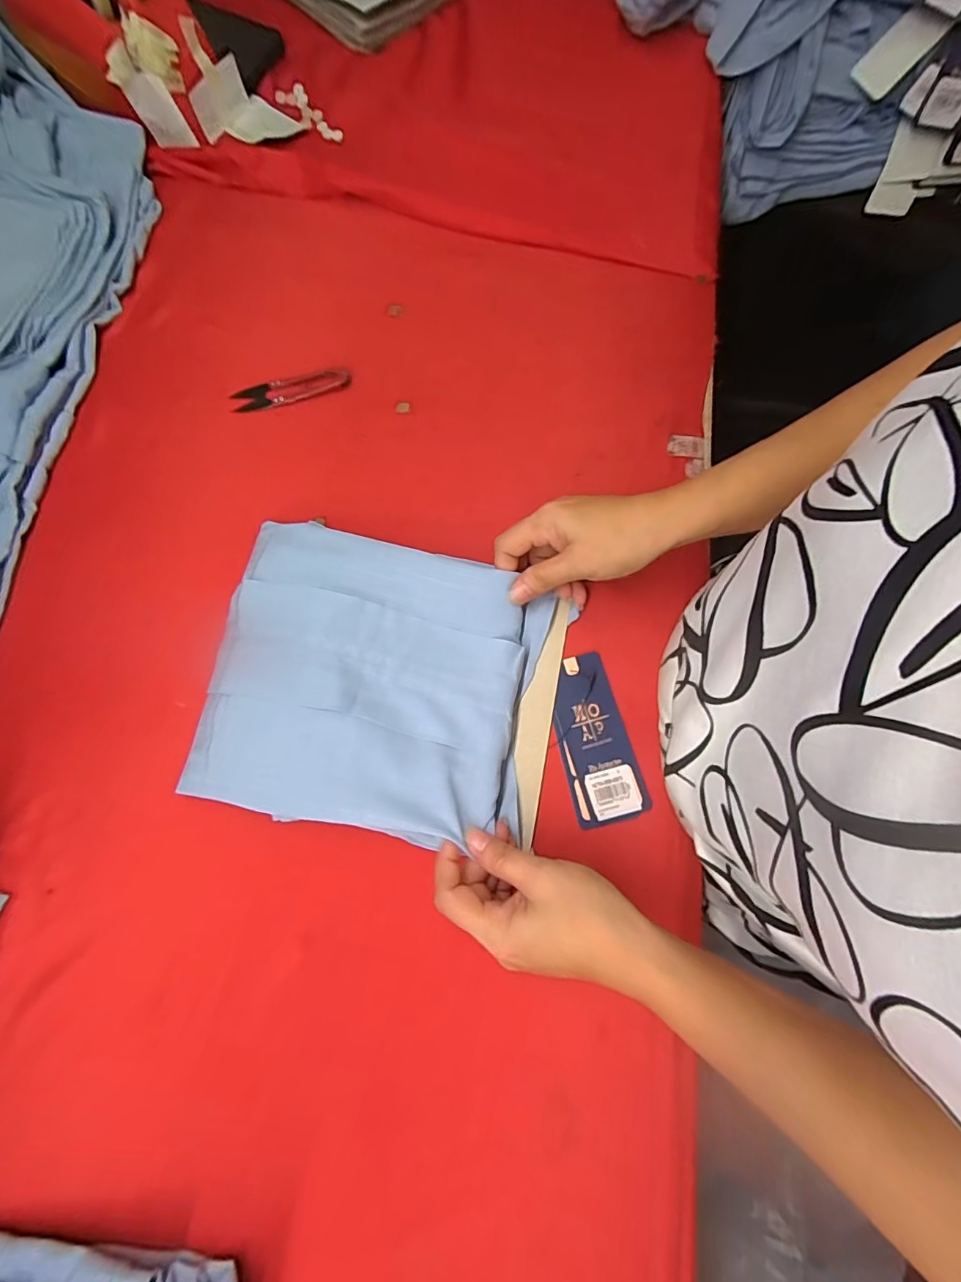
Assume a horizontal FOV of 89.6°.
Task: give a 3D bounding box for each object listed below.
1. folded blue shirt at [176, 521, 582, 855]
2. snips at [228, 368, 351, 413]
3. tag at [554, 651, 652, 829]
[{"bbox_3d":[-0.067,0.029,0.347,0.243,0.041,0.195,11,79,3],"label":"folded blue shirt"},{"bbox_3d":[-0.165,-0.218,0.420,0.103,0.006,0.026,-11,78,-1],"label":"snips"},{"bbox_3d":[0.083,0.071,0.358,0.052,0.004,0.119,-15,78,-2],"label":"tag"}]

